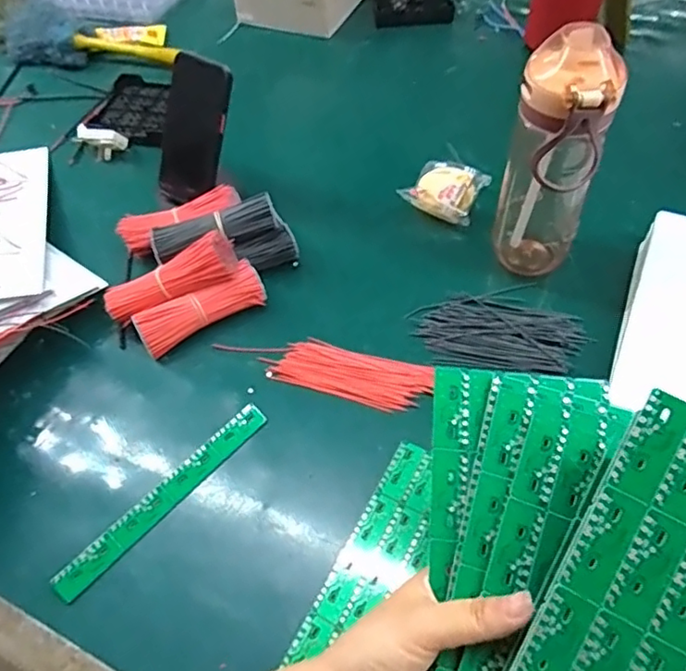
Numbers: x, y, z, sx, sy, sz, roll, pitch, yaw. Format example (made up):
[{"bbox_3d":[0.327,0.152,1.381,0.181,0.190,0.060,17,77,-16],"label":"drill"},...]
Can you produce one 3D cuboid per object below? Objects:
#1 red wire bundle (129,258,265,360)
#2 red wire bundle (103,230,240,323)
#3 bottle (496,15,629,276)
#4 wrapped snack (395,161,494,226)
[{"bbox_3d":[-0.130,-0.024,0.548,0.118,0.036,0.032,-27,56,-15],"label":"red wire bundle"},{"bbox_3d":[-0.160,-0.053,0.544,0.123,0.030,0.039,-25,56,1],"label":"red wire bundle"},{"bbox_3d":[0.172,-0.138,0.497,0.075,0.211,0.067,16,56,15],"label":"bottle"},{"bbox_3d":[0.108,-0.156,0.635,0.079,0.038,0.068,19,57,17],"label":"wrapped snack"}]

